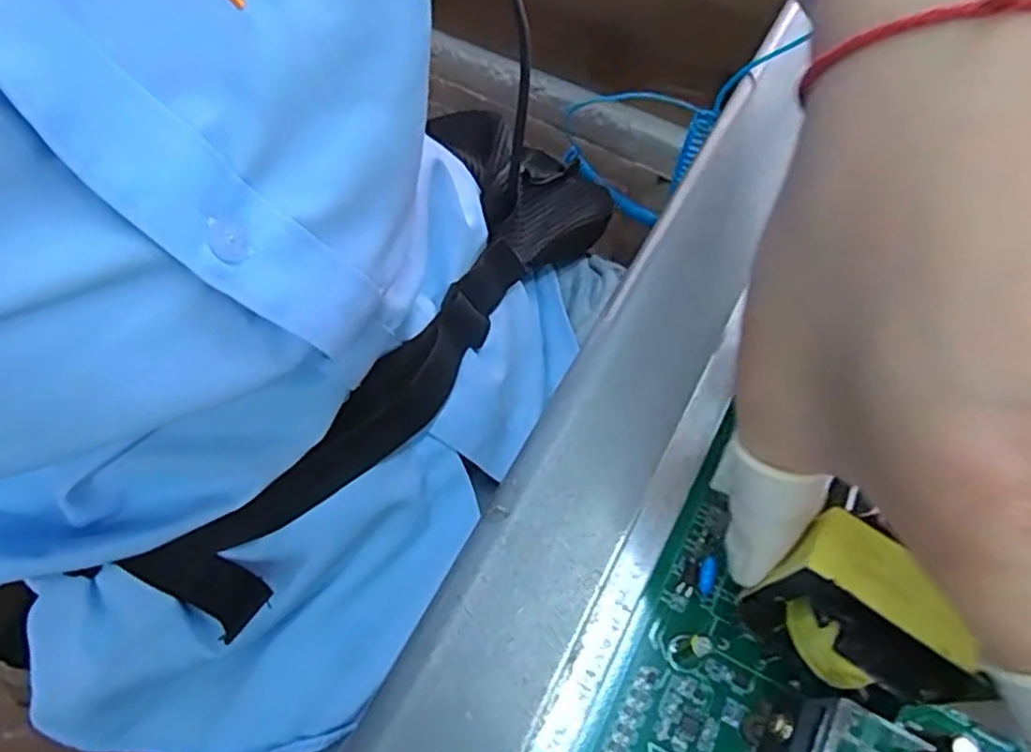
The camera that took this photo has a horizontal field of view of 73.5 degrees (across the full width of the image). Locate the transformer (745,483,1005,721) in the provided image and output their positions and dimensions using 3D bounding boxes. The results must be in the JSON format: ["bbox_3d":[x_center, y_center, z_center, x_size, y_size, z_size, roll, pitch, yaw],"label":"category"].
[{"bbox_3d":[0.073,0.054,0.151,0.020,0.040,0.040,-37,68,-20],"label":"transformer"}]

